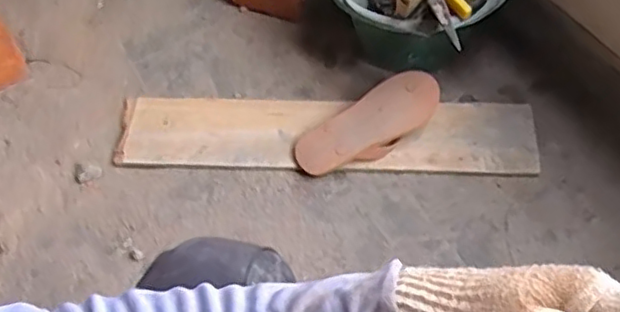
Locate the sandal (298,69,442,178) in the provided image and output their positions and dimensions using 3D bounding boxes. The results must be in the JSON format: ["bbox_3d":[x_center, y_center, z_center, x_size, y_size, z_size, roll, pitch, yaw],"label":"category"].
[{"bbox_3d":[0.084,-0.043,0.912,0.219,0.033,0.087,-31,57,0],"label":"sandal"}]

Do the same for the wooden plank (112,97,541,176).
[{"bbox_3d":[0.018,-0.036,0.936,0.605,0.023,0.123,2,55,6],"label":"wooden plank"}]

